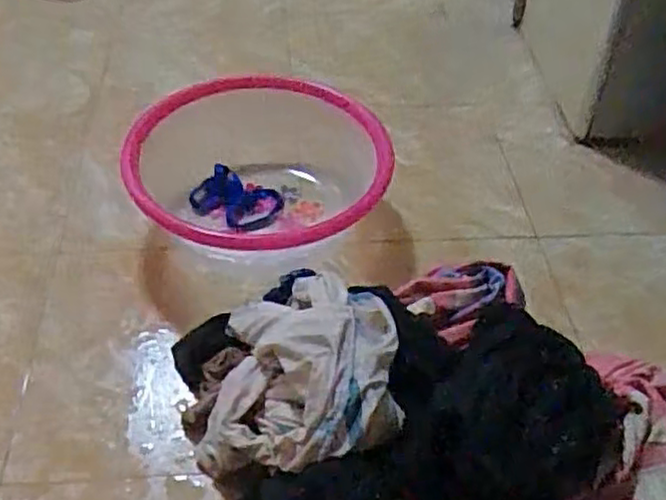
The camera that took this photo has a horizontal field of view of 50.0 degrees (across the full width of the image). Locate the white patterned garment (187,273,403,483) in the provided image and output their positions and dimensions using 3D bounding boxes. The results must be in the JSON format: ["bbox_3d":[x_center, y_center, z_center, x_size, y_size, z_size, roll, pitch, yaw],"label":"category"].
[{"bbox_3d":[-0.035,0.119,0.666,0.197,0.154,0.169,16,46,13],"label":"white patterned garment"}]

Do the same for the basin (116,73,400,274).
[{"bbox_3d":[-0.100,-0.074,0.890,0.303,0.158,0.289,-2,45,-4],"label":"basin"}]

